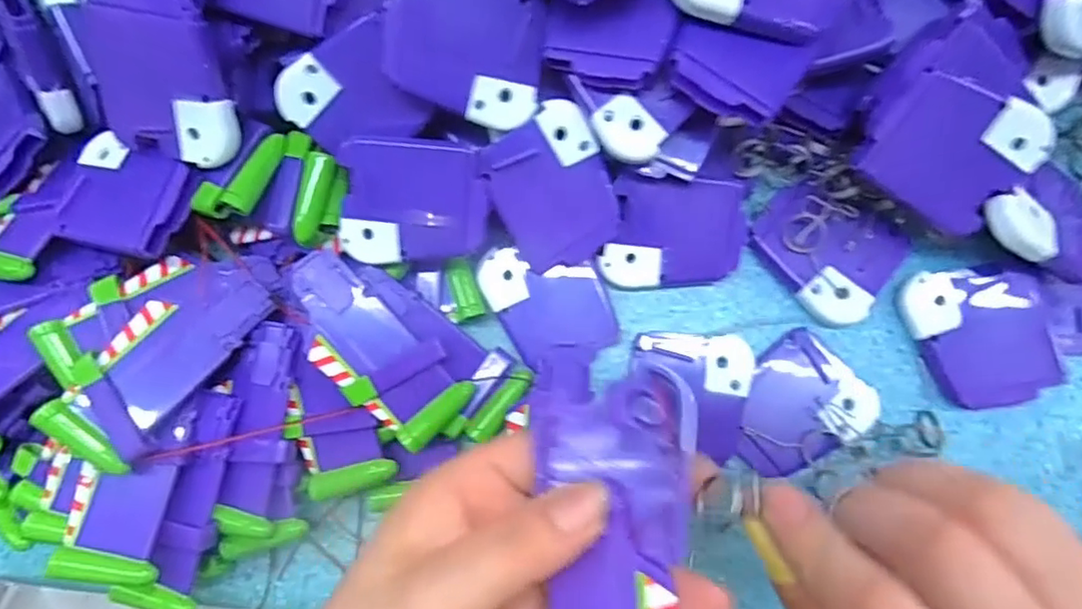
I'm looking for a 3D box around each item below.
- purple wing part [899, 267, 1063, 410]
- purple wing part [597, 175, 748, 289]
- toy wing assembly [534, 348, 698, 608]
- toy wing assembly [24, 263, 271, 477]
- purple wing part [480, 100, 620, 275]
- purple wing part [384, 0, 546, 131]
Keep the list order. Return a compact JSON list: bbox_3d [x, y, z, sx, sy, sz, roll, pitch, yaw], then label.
[{"bbox_3d":[0.190,0.013,0.260,0.052,0.013,0.059,-10,83,3],"label":"purple wing part"},{"bbox_3d":[0.060,-0.032,0.270,0.063,0.004,0.048,0,103,-1],"label":"purple wing part"},{"bbox_3d":[0.019,0.077,0.184,0.056,0.020,0.131,-7,63,28],"label":"toy wing assembly"},{"bbox_3d":[-0.155,0.021,0.249,0.037,0.018,0.089,32,66,7],"label":"toy wing assembly"},{"bbox_3d":[0.006,-0.048,0.257,0.048,0.004,0.062,-25,107,0],"label":"purple wing part"},{"bbox_3d":[-0.029,-0.099,0.235,0.059,0.004,0.049,7,109,-13],"label":"purple wing part"}]

